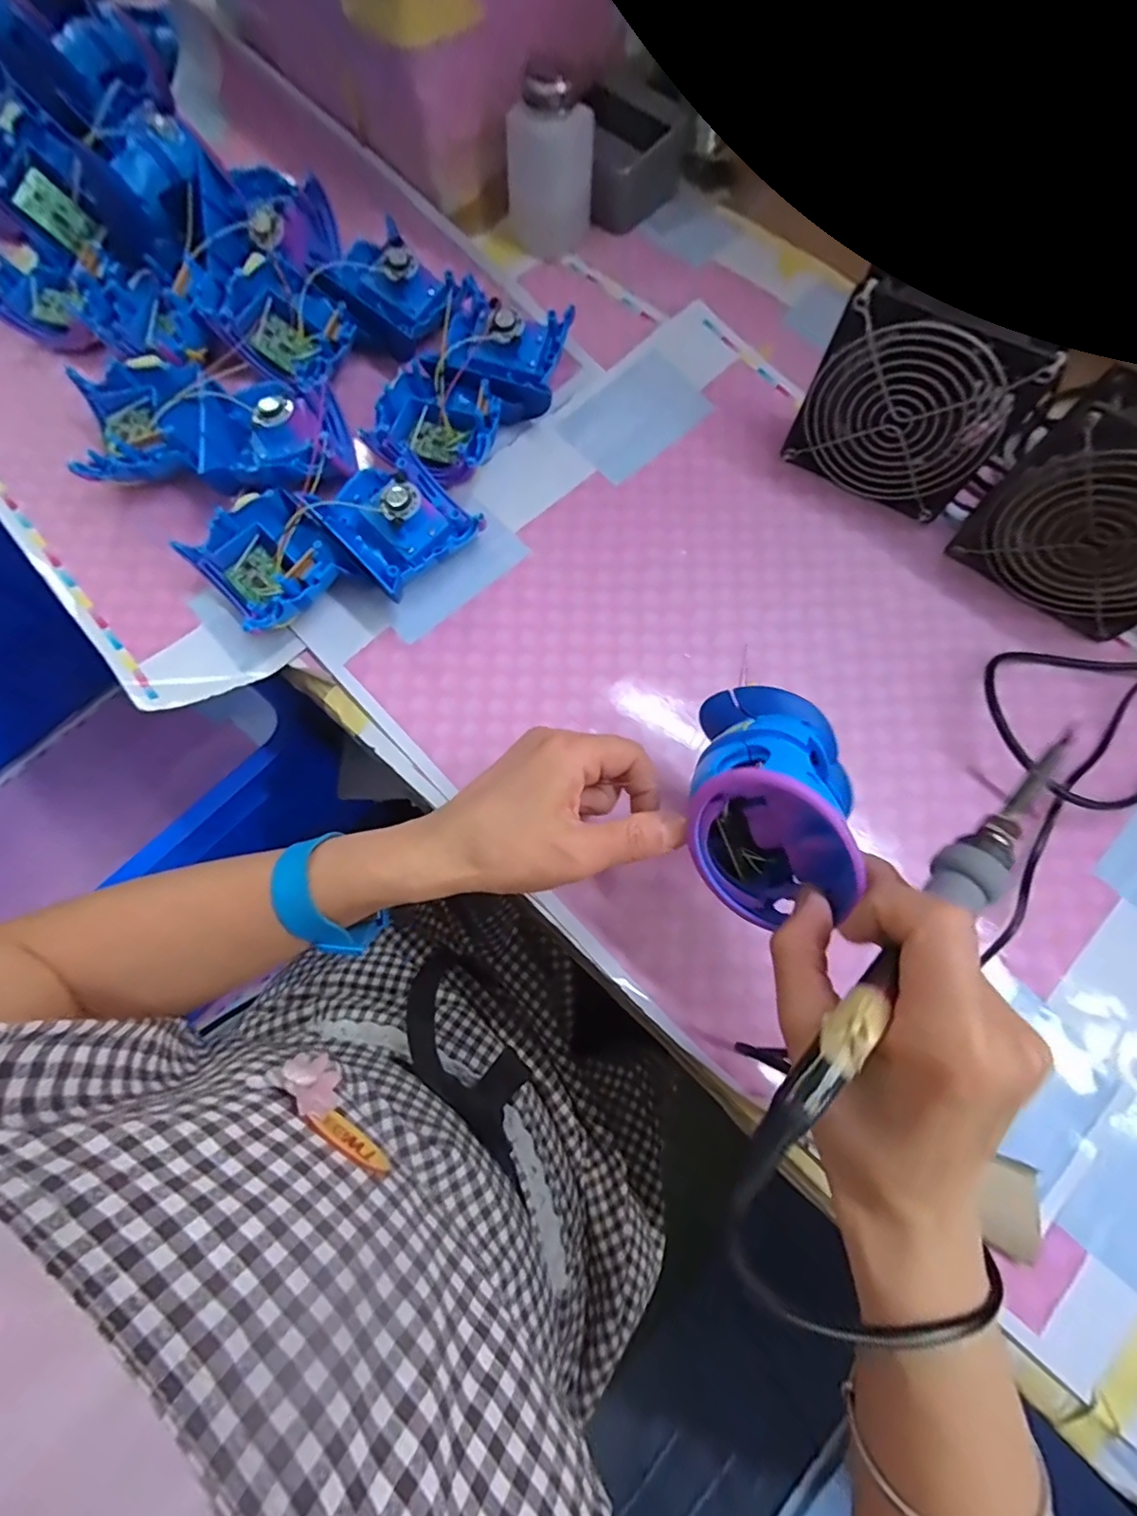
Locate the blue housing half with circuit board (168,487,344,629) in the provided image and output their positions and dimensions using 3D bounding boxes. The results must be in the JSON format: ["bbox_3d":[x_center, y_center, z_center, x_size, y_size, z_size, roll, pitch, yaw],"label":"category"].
[{"bbox_3d":[-0.193,-0.125,0.367,0.072,0.041,0.080,-41,78,-12],"label":"blue housing half with circuit board"}]

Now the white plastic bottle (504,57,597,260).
[{"bbox_3d":[-0.016,-0.468,0.447,0.060,0.097,0.051,-41,78,-12],"label":"white plastic bottle"}]

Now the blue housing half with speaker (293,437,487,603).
[{"bbox_3d":[-0.113,-0.158,0.377,0.085,0.044,0.099,-43,78,-12],"label":"blue housing half with speaker"}]

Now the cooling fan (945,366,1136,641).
[{"bbox_3d":[0.319,-0.142,0.333,0.121,0.123,0.039,35,76,9],"label":"cooling fan"}]

